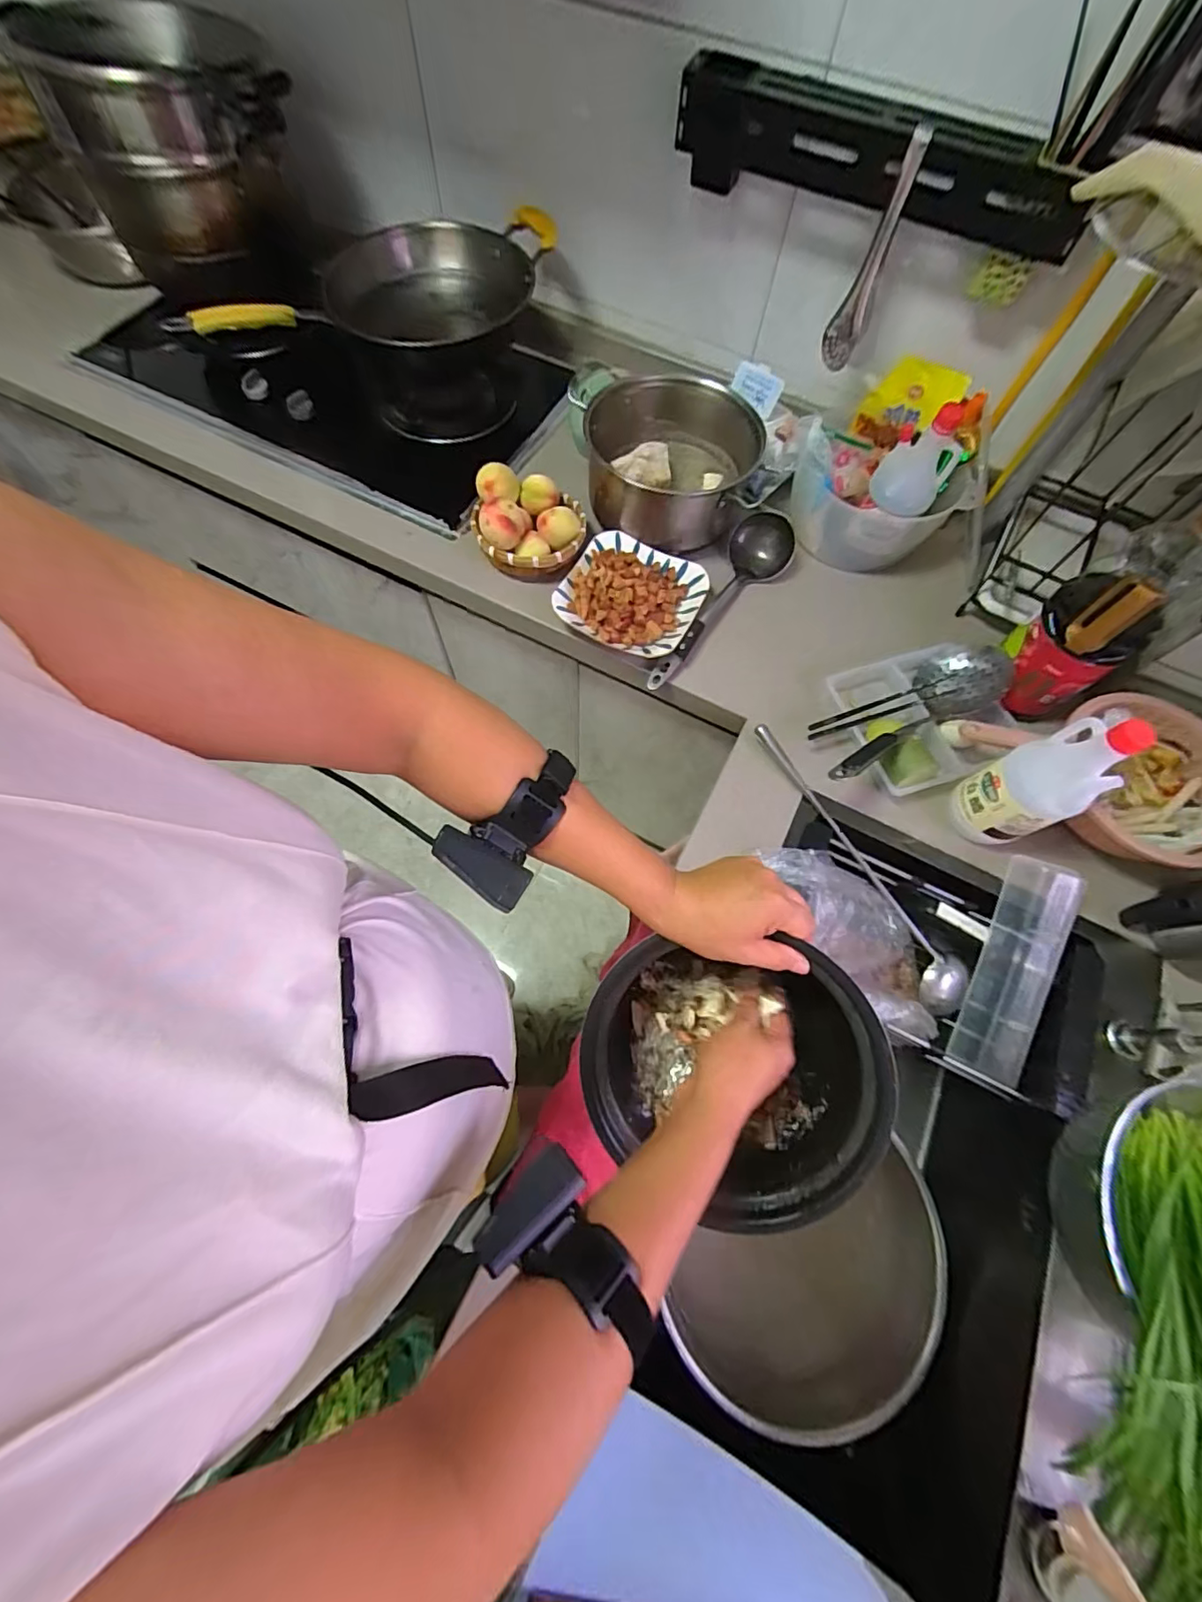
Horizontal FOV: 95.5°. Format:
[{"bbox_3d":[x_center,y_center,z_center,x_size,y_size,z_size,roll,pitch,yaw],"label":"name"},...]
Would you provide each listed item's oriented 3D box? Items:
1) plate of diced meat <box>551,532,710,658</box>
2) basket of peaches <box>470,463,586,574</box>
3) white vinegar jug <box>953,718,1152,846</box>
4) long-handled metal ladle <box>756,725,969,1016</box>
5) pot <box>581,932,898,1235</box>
[{"bbox_3d":[0.046,-0.293,0.761,0.184,0.030,0.175,25,70,8],"label":"plate of diced meat"},{"bbox_3d":[-0.102,-0.398,0.771,0.152,0.088,0.128,-10,69,-6],"label":"basket of peaches"},{"bbox_3d":[0.472,-0.018,0.587,0.072,0.217,0.084,-19,70,-10],"label":"white vinegar jug"},{"bbox_3d":[0.326,0.075,0.682,0.056,0.080,0.401,-28,72,-13],"label":"long-handled metal ladle"},{"bbox_3d":[0.112,0.225,0.497,0.236,0.161,0.248,0,88,13],"label":"pot"}]

